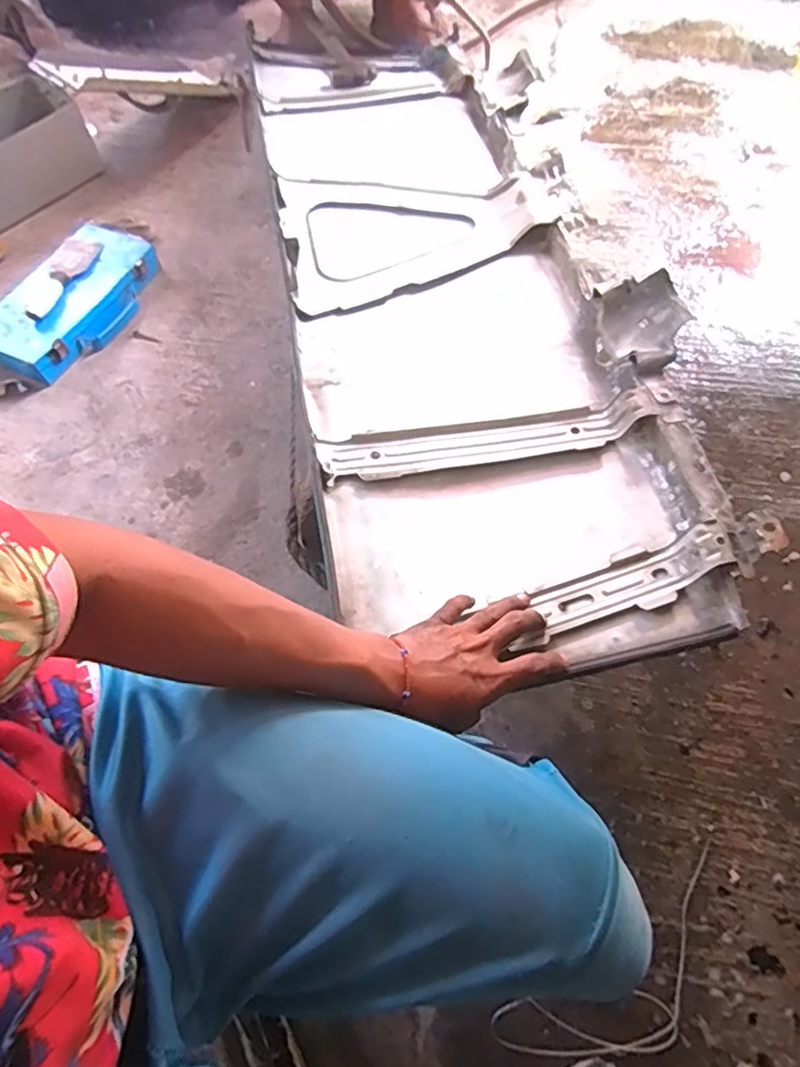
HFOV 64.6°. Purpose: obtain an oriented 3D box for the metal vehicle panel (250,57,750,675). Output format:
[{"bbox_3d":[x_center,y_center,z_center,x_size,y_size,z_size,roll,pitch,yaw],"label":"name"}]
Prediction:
[{"bbox_3d":[0.055,-0.416,0.905,0.426,0.056,1.214,-11,56,-4],"label":"metal vehicle panel"}]

